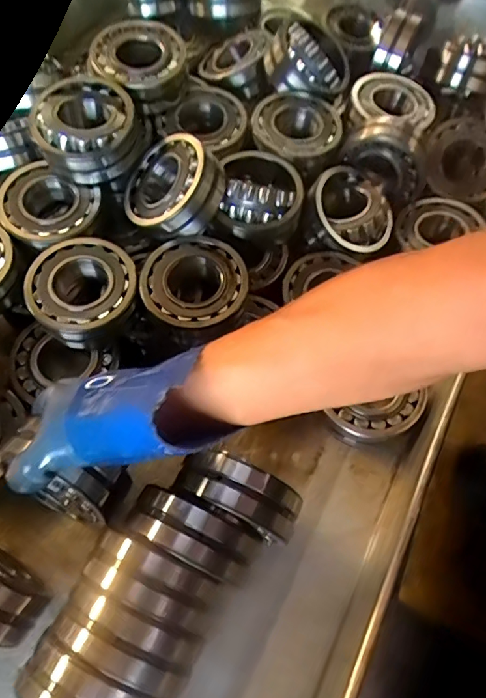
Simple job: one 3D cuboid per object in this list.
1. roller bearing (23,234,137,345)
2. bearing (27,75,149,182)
[{"bbox_3d":[-0.174,-0.065,0.524,0.112,0.047,0.109,1,66,-3],"label":"roller bearing"},{"bbox_3d":[-0.175,-0.256,0.558,0.107,0.070,0.108,1,66,-3],"label":"bearing"}]

